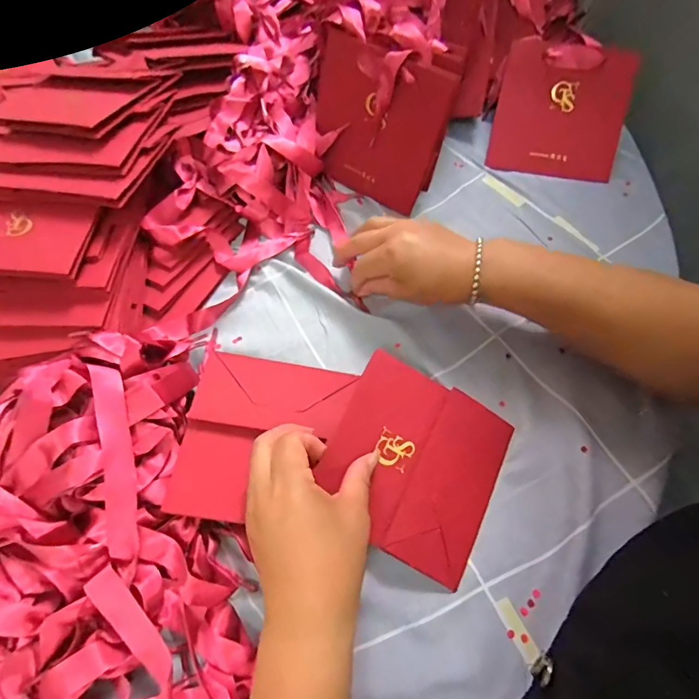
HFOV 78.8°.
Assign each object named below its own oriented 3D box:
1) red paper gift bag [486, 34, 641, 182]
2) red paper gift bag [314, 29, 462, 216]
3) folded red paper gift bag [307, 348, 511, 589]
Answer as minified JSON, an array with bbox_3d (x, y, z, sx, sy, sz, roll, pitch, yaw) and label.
[{"bbox_3d":[0.240,-0.275,0.484,0.134,0.014,0.142,12,103,12],"label":"red paper gift bag"},{"bbox_3d":[0.024,-0.232,0.445,0.142,0.135,0.011,32,48,13],"label":"red paper gift bag"},{"bbox_3d":[0.052,0.089,0.341,0.132,0.011,0.137,27,68,4],"label":"folded red paper gift bag"}]

